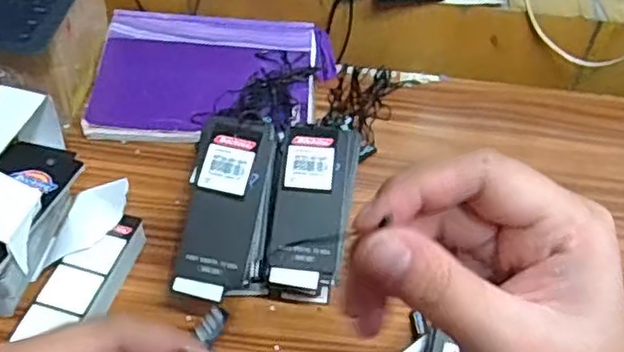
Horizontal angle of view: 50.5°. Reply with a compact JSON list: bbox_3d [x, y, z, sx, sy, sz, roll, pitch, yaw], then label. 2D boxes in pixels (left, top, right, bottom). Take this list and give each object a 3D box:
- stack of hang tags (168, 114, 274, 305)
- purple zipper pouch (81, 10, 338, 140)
[{"bbox_3d":[-0.058,0.020,0.469,0.060,0.019,0.132,7,74,1],"label":"stack of hang tags"},{"bbox_3d":[-0.093,-0.098,0.631,0.220,0.031,0.151,3,47,-3],"label":"purple zipper pouch"}]

